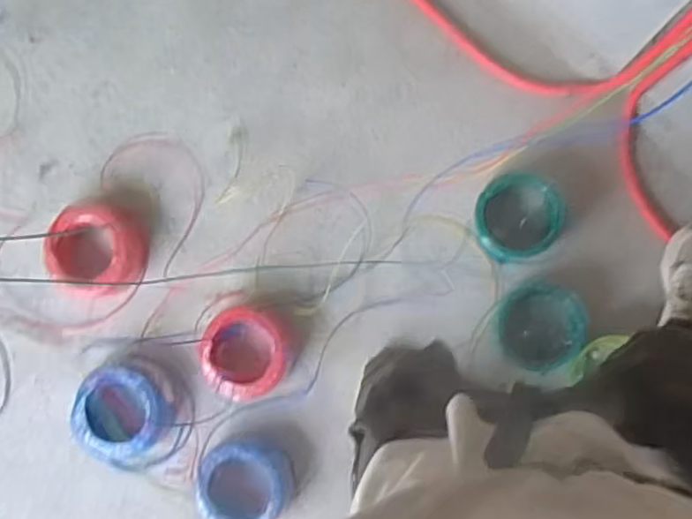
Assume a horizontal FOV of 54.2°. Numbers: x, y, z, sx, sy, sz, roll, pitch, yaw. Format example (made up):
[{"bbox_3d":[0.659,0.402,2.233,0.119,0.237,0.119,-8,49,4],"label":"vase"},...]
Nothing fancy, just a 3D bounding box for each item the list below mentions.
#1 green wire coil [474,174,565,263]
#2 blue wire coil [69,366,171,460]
[{"bbox_3d":[0.354,-0.087,1.379,0.178,0.039,0.173,0,89,9],"label":"green wire coil"},{"bbox_3d":[-0.503,0.348,1.537,0.220,0.077,0.210,0,89,9],"label":"blue wire coil"}]

